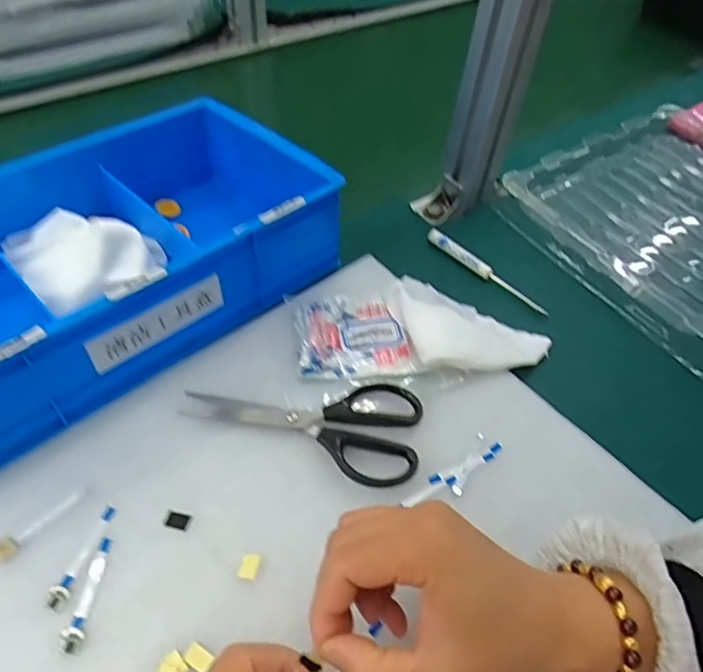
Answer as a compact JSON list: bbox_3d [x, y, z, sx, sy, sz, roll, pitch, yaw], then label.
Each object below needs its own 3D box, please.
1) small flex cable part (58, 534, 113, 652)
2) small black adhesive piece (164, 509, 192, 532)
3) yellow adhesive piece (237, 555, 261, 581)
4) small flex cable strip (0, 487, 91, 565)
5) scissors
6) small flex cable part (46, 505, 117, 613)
[{"bbox_3d":[-0.147,0.143,0.312,0.011,0.004,0.060,6,51,0],"label":"small flex cable part"},{"bbox_3d":[-0.106,0.111,0.340,0.016,0.004,0.010,13,51,6],"label":"small black adhesive piece"},{"bbox_3d":[-0.060,0.134,0.326,0.010,0.004,0.014,11,51,5],"label":"yellow adhesive piece"},{"bbox_3d":[-0.184,0.110,0.333,0.013,0.004,0.058,37,57,23],"label":"small flex cable strip"},{"bbox_3d":[-0.031,0.053,0.387,0.157,0.005,0.072,13,51,6],"label":"scissors"},{"bbox_3d":[-0.156,0.126,0.323,0.010,0.004,0.060,13,51,6],"label":"small flex cable part"}]

